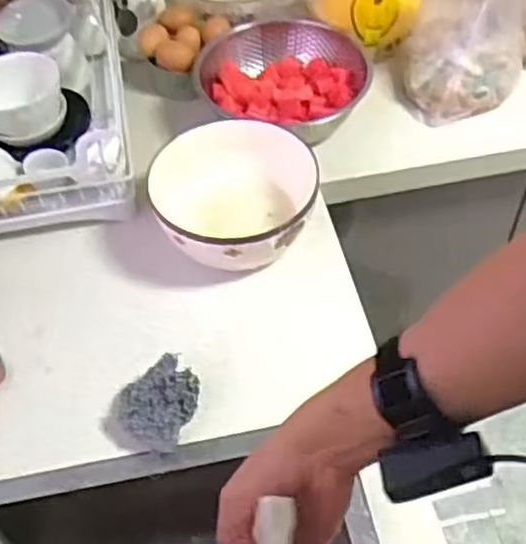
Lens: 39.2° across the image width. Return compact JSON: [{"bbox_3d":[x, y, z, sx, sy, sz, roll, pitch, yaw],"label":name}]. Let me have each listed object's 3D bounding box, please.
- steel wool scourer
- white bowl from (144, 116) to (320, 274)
[{"bbox_3d":[-0.118,0.132,0.756,0.089,0.055,0.088,-1,51,1],"label":"steel wool scourer"},{"bbox_3d":[-0.031,-0.077,0.896,0.188,0.110,0.190,-1,51,1],"label":"white bowl"}]

